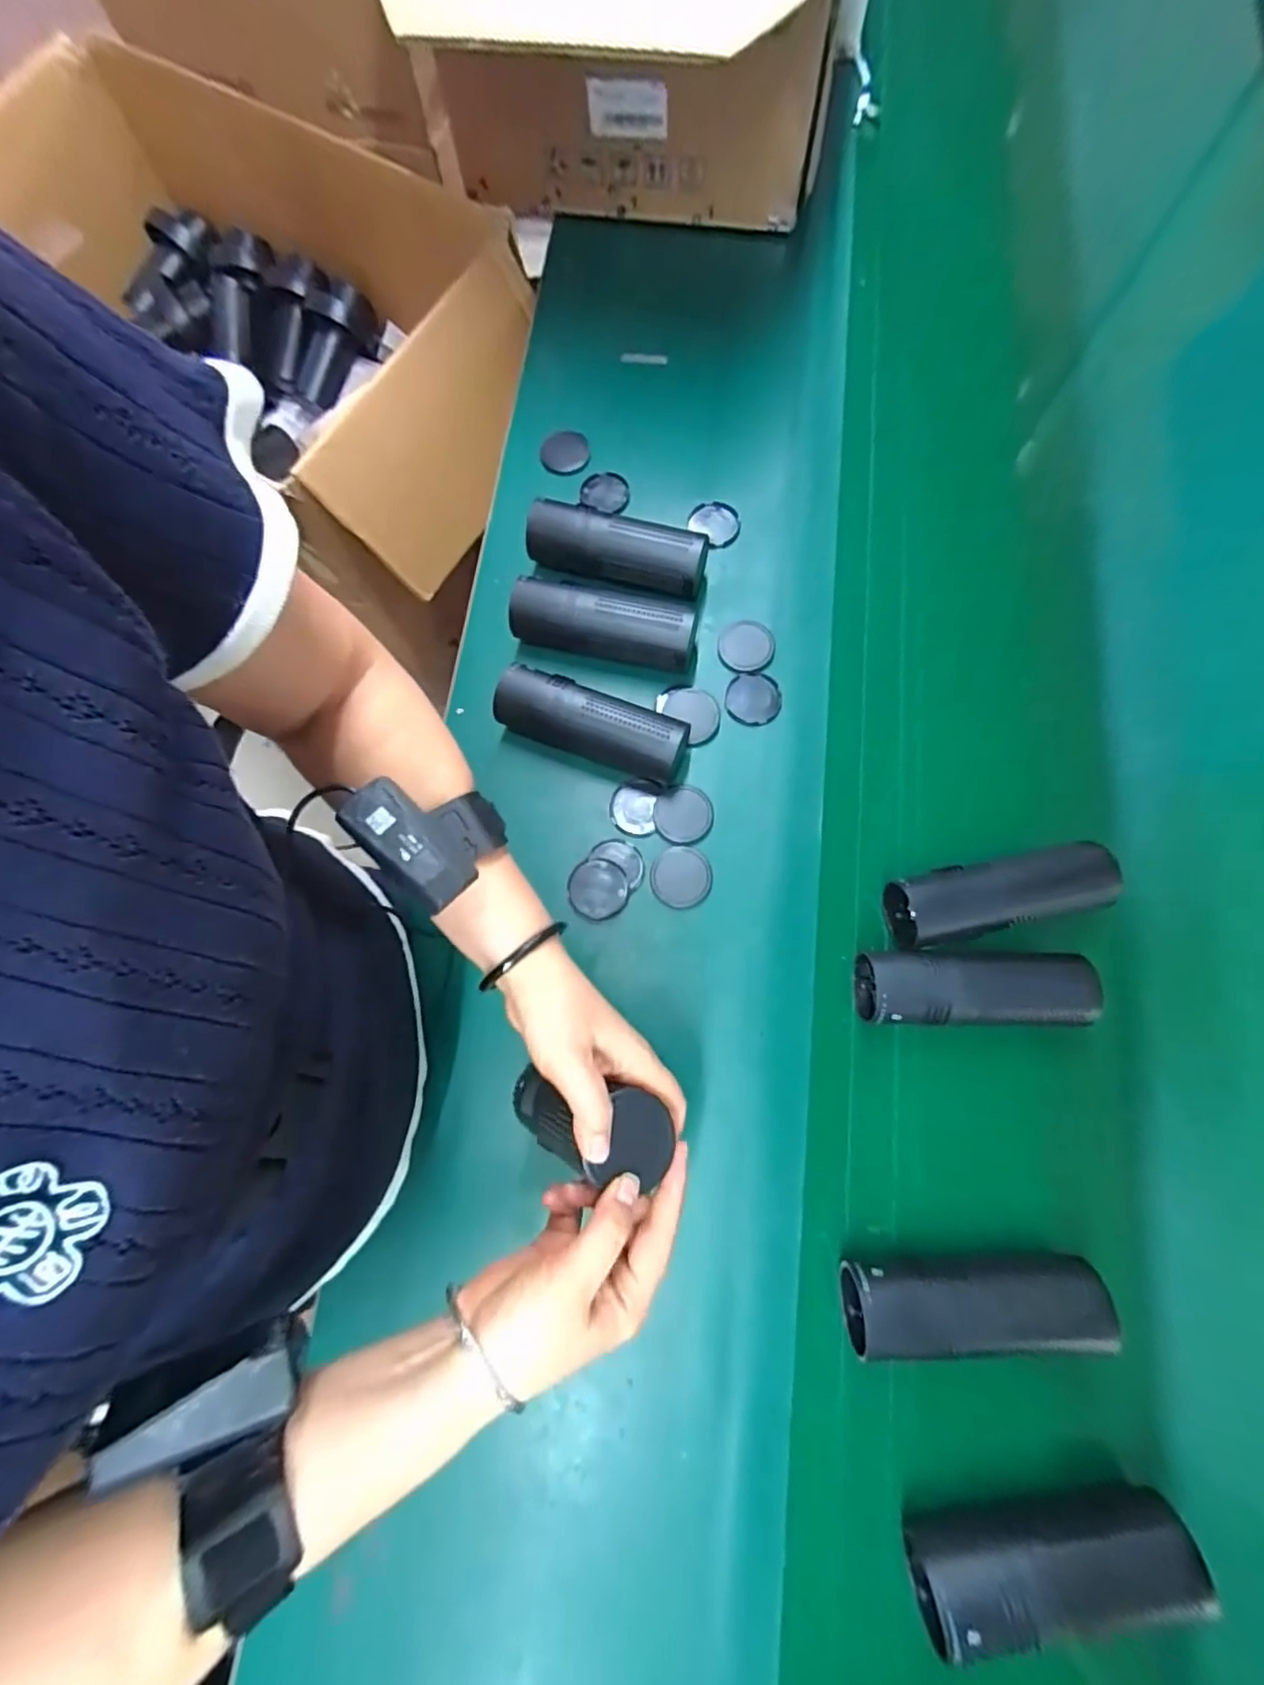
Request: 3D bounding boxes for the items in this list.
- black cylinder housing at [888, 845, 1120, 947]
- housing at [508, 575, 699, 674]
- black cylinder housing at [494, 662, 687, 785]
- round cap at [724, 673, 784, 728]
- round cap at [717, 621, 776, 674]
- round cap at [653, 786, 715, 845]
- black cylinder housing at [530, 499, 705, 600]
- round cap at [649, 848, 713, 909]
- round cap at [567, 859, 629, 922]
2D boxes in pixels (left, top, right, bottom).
[{"bbox_3d":[0.291,0.041,0.484,0.175,0.038,0.053,-10,76,-1],"label":"black cylinder housing"},{"bbox_3d":[-0.026,-0.198,0.560,0.165,0.052,0.050,14,76,5],"label":"housing"},{"bbox_3d":[-0.035,-0.102,0.534,0.164,0.054,0.052,20,77,6],"label":"black cylinder housing"},{"bbox_3d":[0.110,-0.129,0.560,0.049,0.004,0.049,0,76,2],"label":"round cap"},{"bbox_3d":[0.106,-0.182,0.577,0.051,0.008,0.054,0,76,2],"label":"round cap"},{"bbox_3d":[0.044,-0.023,0.535,0.050,0.007,0.051,0,76,2],"label":"round cap"},{"bbox_3d":[-0.015,-0.273,0.582,0.163,0.053,0.050,13,76,5],"label":"black cylinder housing"},{"bbox_3d":[0.042,0.029,0.522,0.049,0.005,0.050,0,76,2],"label":"round cap"},{"bbox_3d":[-0.028,0.039,0.518,0.049,0.009,0.049,3,76,2],"label":"round cap"}]

